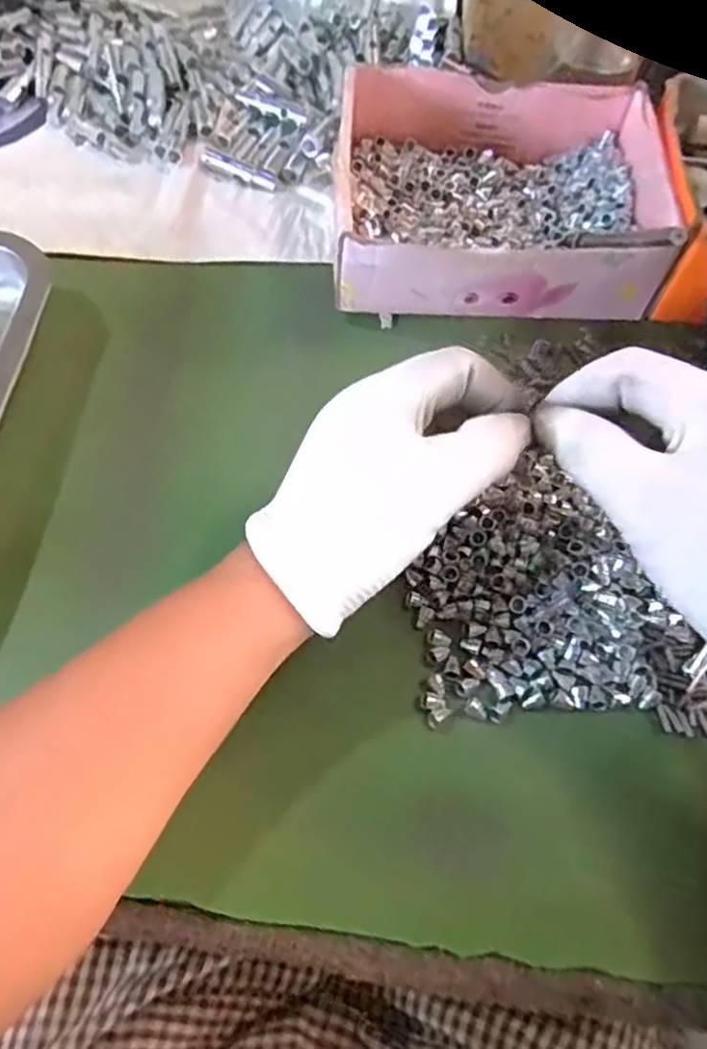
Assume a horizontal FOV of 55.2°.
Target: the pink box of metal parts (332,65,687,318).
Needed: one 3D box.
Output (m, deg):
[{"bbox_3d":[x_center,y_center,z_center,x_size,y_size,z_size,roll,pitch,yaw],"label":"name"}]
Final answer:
[{"bbox_3d":[0.081,-0.187,0.383,0.184,0.053,0.140,2,64,0],"label":"pink box of metal parts"}]

